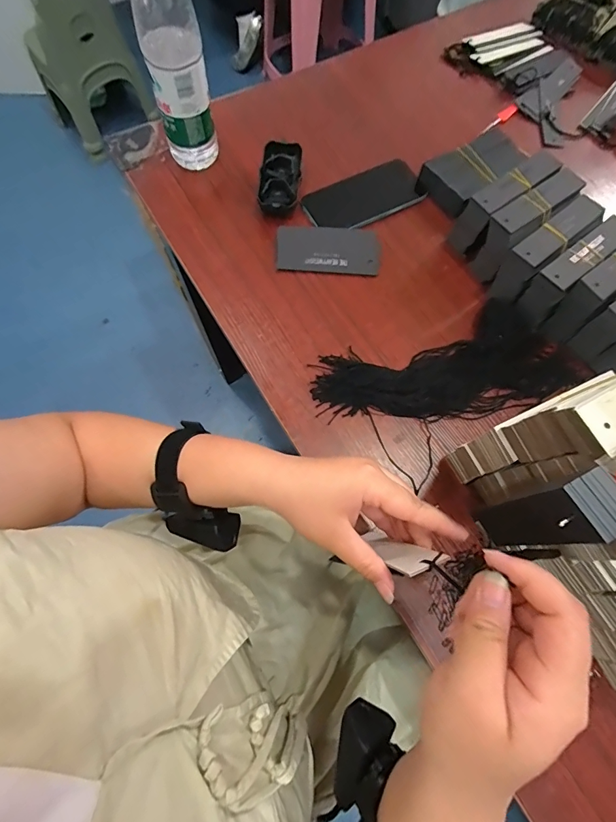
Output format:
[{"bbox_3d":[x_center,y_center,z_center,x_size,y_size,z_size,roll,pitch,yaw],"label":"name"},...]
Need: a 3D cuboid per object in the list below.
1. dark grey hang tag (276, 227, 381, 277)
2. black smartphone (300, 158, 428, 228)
[{"bbox_3d":[0.026,-0.203,0.502,0.128,0.006,0.064,4,78,-2],"label":"dark grey hang tag"},{"bbox_3d":[0.076,-0.284,0.526,0.165,0.010,0.074,-28,74,-10],"label":"black smartphone"}]

